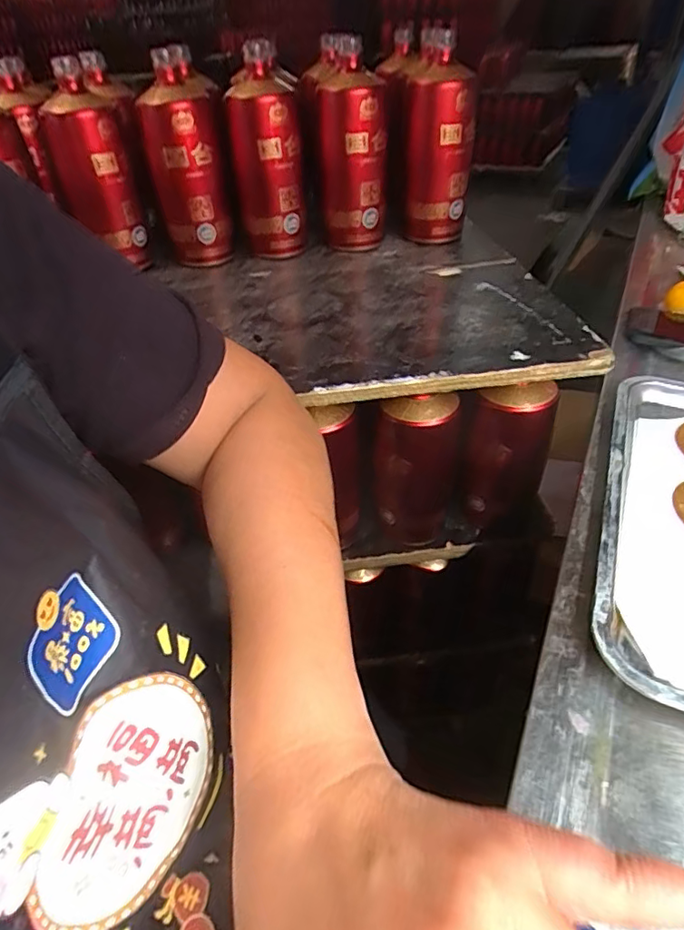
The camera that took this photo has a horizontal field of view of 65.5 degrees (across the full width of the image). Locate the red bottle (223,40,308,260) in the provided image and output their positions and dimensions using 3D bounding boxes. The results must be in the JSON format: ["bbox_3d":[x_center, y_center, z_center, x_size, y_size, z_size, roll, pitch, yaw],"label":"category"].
[{"bbox_3d":[-0.088,-0.359,0.633,0.083,0.196,0.067,-6,40,-1],"label":"red bottle"}]

